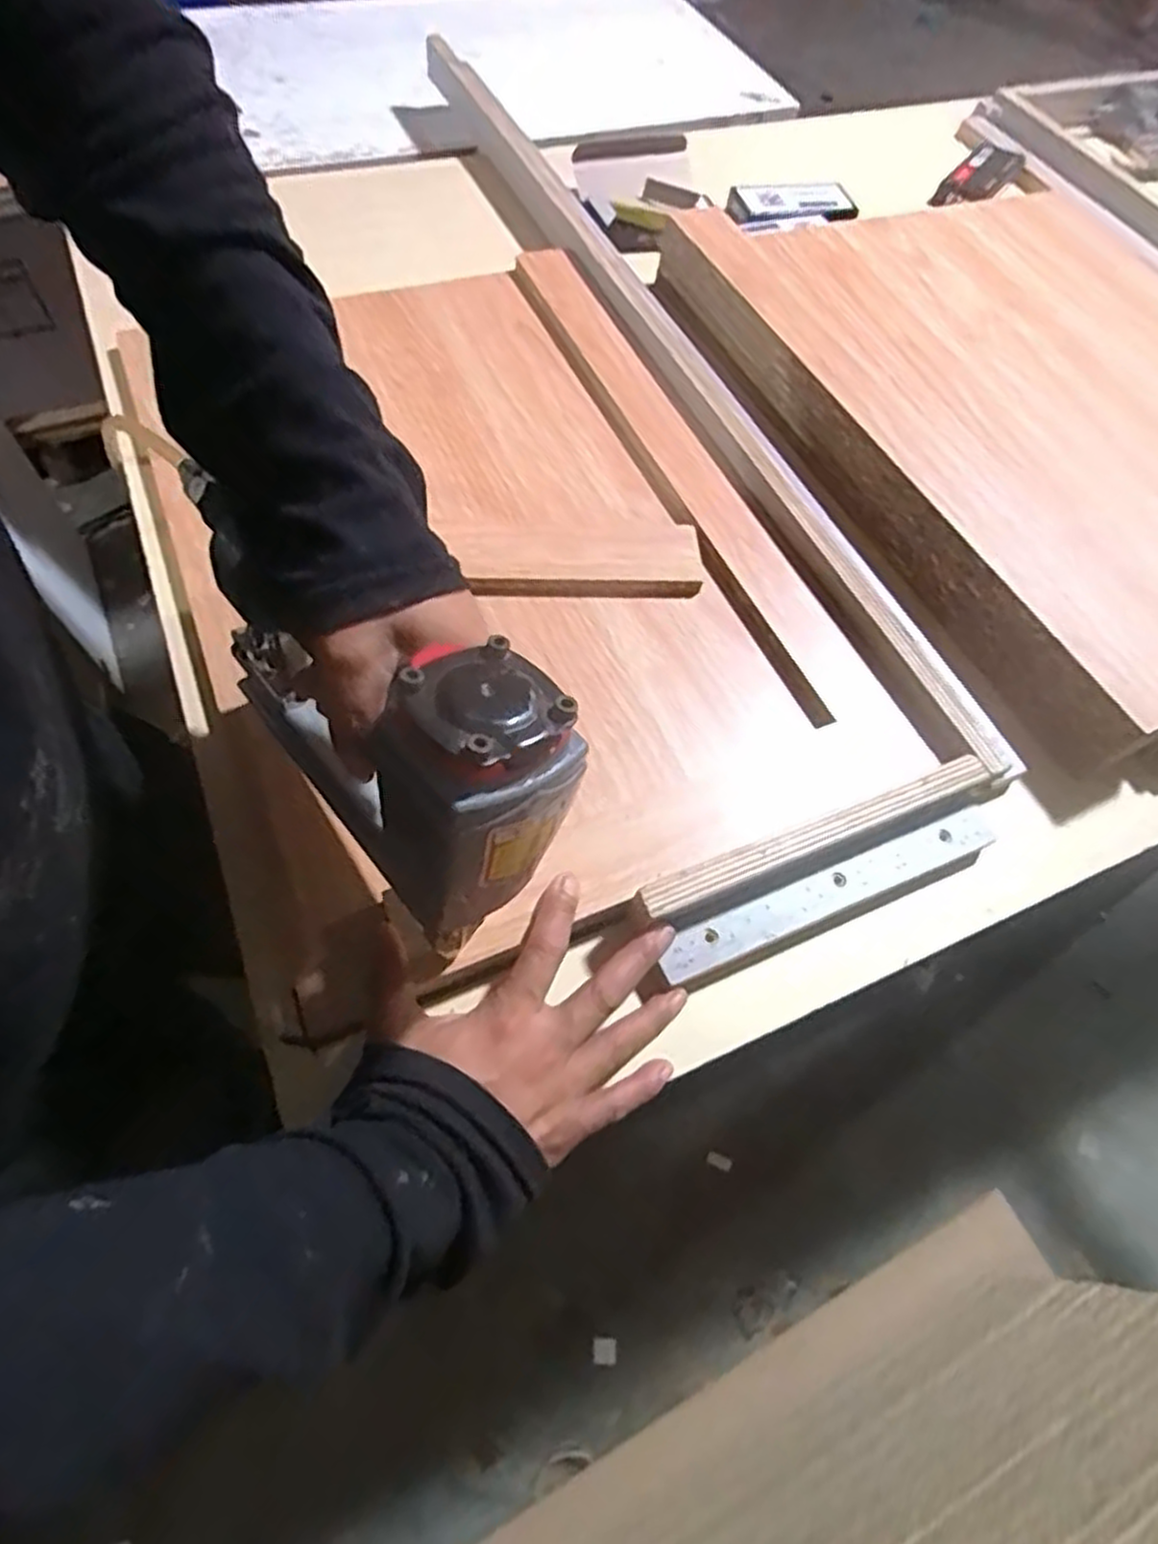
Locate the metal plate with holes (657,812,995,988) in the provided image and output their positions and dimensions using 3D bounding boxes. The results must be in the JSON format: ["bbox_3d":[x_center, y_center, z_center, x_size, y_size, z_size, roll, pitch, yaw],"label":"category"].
[{"bbox_3d":[0.140,0.067,0.421,0.211,0.012,0.023,-19,66,-15],"label":"metal plate with holes"}]

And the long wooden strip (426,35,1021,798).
[{"bbox_3d":[0.064,-0.380,0.642,0.046,0.024,0.947,-22,67,-13],"label":"long wooden strip"}]

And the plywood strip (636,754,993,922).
[{"bbox_3d":[0.135,0.036,0.426,0.223,0.032,0.016,-21,67,-12],"label":"plywood strip"}]

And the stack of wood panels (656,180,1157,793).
[{"bbox_3d":[0.424,-0.307,0.638,0.494,0.062,0.596,-21,67,-12],"label":"stack of wood panels"}]

